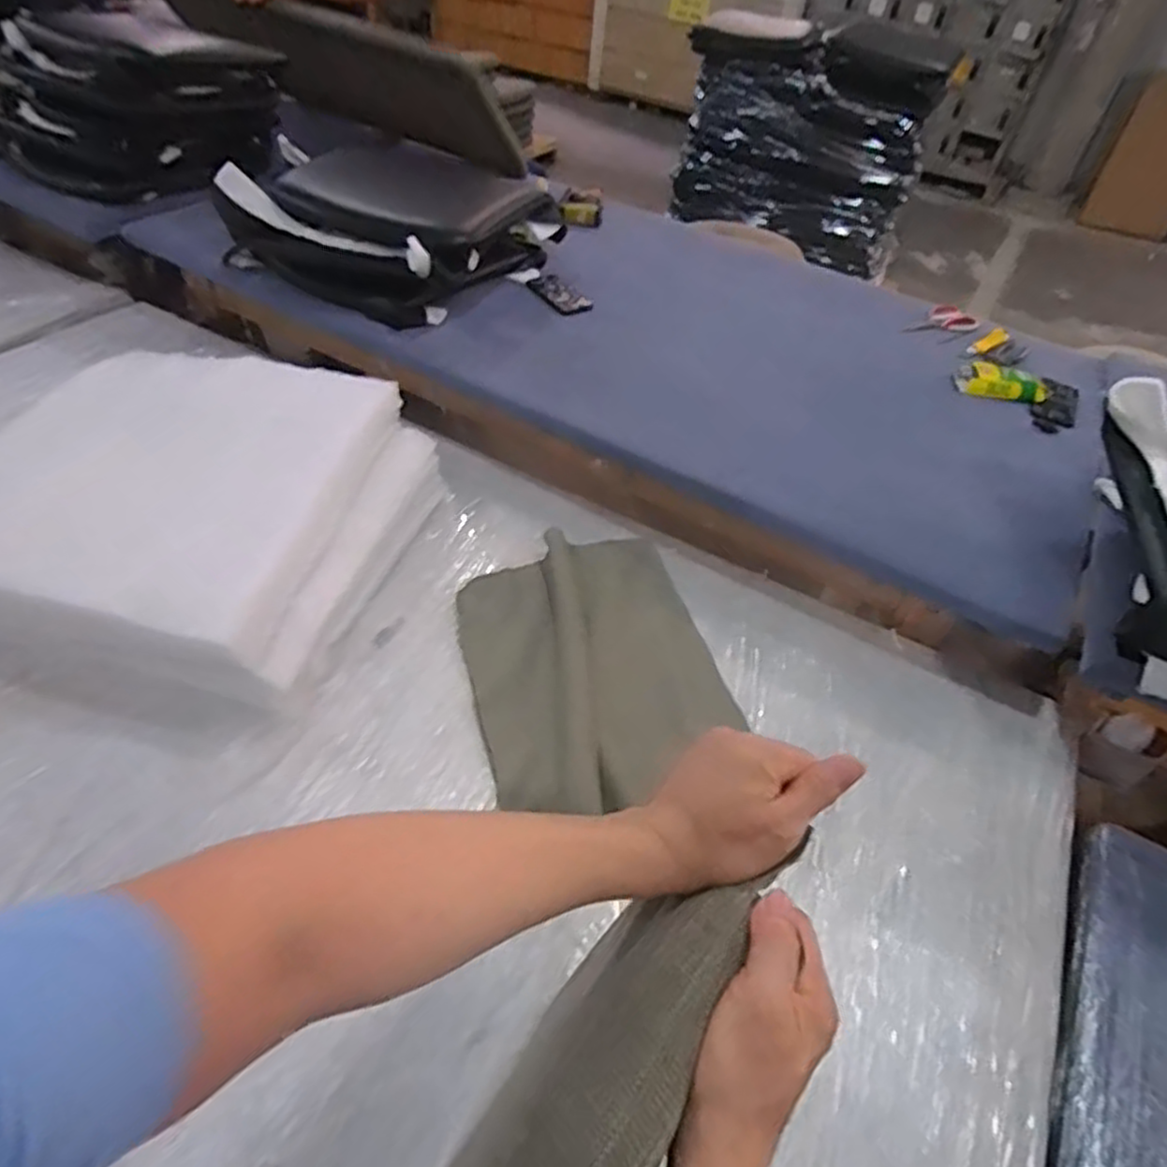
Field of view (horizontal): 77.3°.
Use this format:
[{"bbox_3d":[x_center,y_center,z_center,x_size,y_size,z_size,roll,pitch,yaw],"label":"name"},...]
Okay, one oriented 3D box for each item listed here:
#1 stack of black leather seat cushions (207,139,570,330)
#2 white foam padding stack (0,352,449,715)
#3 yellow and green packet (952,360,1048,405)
[{"bbox_3d":[-0.414,-0.759,1.560,0.581,0.204,0.462,19,47,11],"label":"stack of black leather seat cushions"},{"bbox_3d":[-0.555,-0.132,1.081,0.560,0.153,0.548,16,48,9],"label":"white foam padding stack"},{"bbox_3d":[0.830,-0.405,1.453,0.168,0.023,0.099,12,46,4],"label":"yellow and green packet"}]

